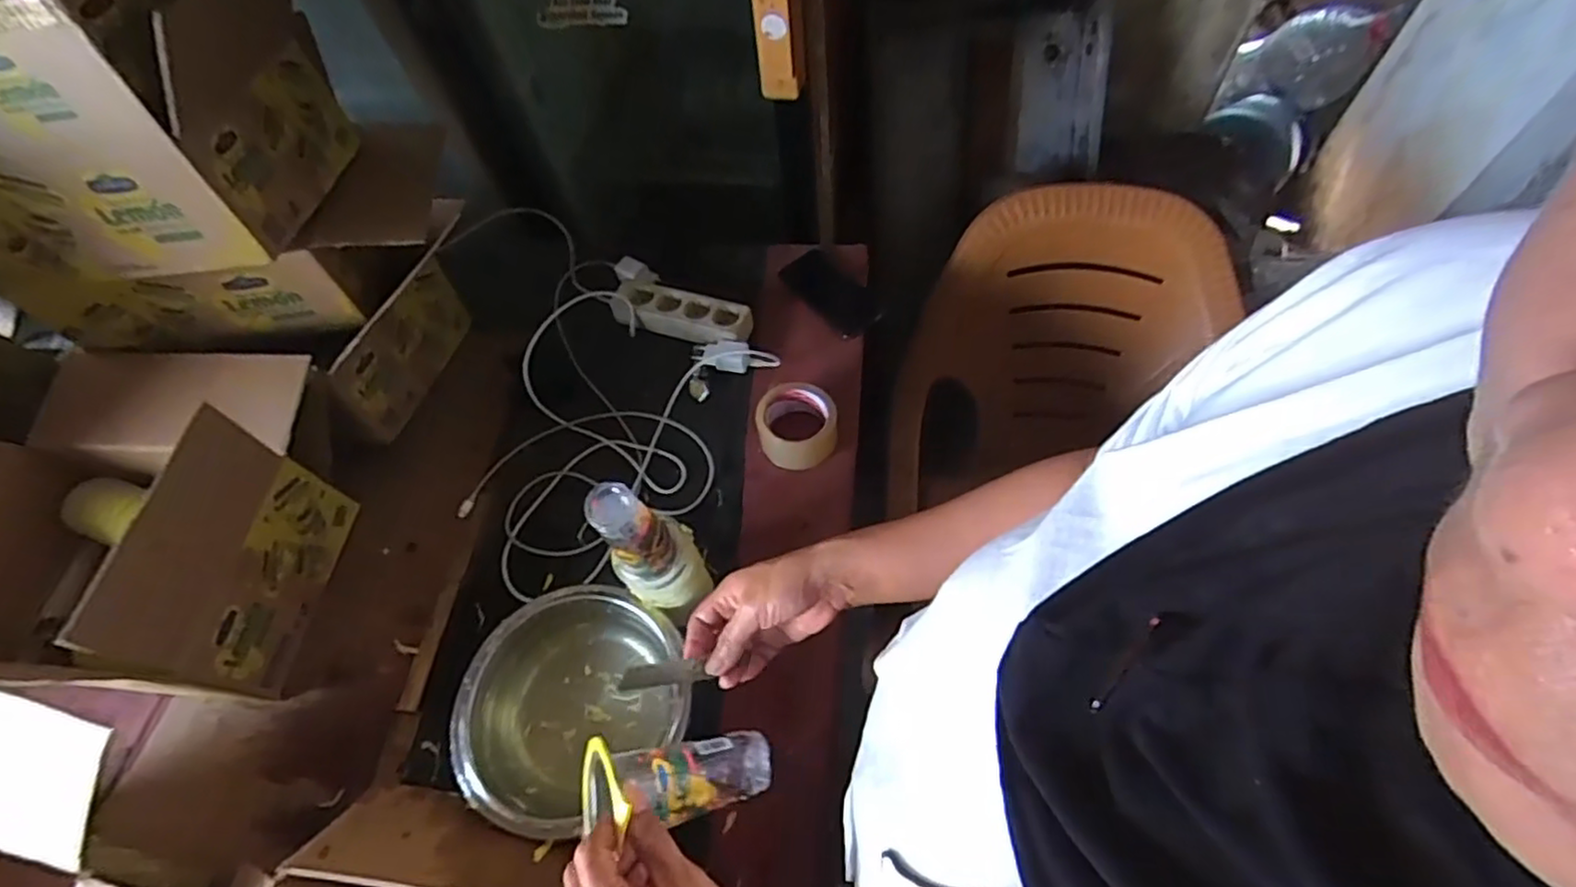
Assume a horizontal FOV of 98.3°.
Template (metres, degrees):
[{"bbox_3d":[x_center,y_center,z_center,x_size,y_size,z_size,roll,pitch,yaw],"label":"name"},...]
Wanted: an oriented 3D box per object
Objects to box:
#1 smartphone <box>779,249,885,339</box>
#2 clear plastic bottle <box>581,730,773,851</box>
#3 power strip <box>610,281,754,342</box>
[{"bbox_3d":[0.063,-0.215,0.968,0.084,0.011,0.160,-39,64,-18],"label":"smartphone"},{"bbox_3d":[-0.068,0.218,0.451,0.126,0.051,0.050,15,49,-39],"label":"clear plastic bottle"},{"bbox_3d":[-0.148,-0.186,0.960,0.207,0.041,0.066,15,62,13],"label":"power strip"}]

